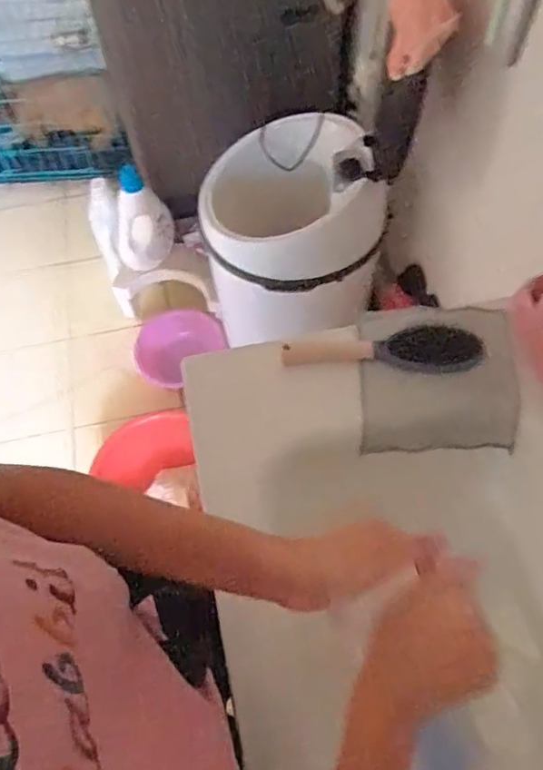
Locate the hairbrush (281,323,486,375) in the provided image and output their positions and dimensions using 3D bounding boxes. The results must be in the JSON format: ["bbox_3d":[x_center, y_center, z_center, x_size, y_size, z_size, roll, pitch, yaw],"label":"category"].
[{"bbox_3d":[0.128,-0.045,0.672,0.224,0.030,0.056,0,61,3],"label":"hairbrush"}]

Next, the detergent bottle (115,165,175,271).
[{"bbox_3d":[-0.354,-0.444,1.552,0.168,0.281,0.104,-22,62,-9],"label":"detergent bottle"}]

